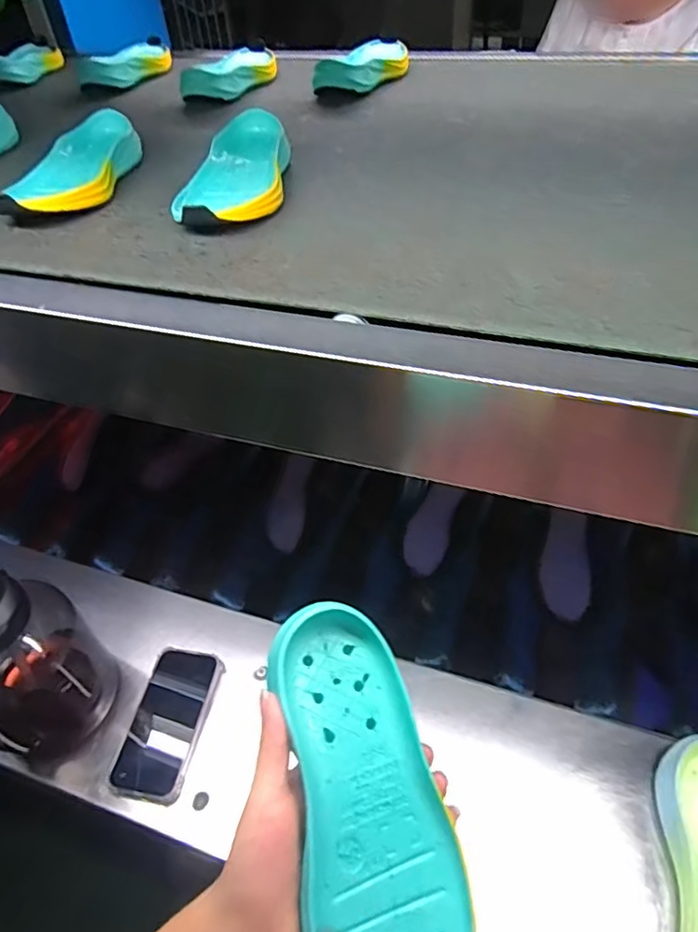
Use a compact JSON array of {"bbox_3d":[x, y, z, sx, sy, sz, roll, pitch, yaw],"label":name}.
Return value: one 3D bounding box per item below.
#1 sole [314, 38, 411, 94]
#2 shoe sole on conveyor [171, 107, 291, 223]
[{"bbox_3d":[0.033,-0.568,0.817,0.085,0.035,0.208,17,52,19],"label":"sole"},{"bbox_3d":[-0.104,-0.284,0.563,0.085,0.034,0.218,-1,48,5],"label":"shoe sole on conveyor"}]

